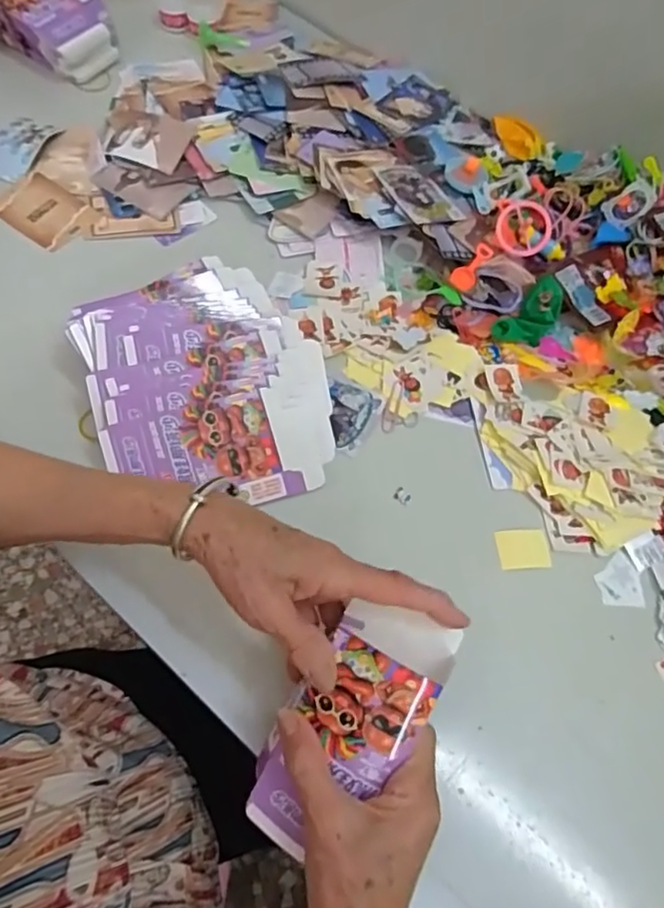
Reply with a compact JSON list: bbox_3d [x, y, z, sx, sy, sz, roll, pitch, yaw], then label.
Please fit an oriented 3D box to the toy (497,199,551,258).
[{"bbox_3d":[0.179,-0.211,0.569,0.049,0.014,0.051,1,98,9],"label":"toy"}]

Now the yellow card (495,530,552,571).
[{"bbox_3d":[0.145,0.072,0.459,0.039,0.004,0.030,-2,63,-8],"label":"yellow card"}]

